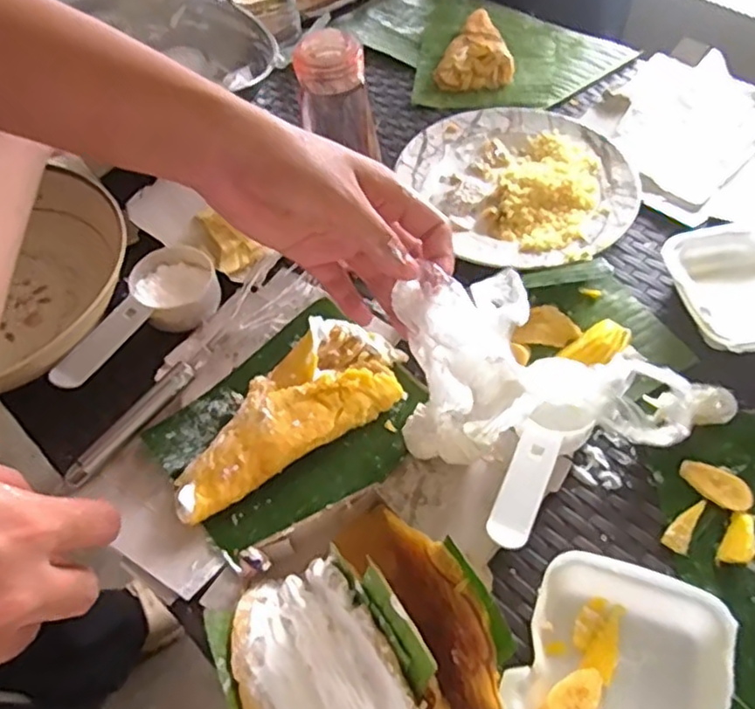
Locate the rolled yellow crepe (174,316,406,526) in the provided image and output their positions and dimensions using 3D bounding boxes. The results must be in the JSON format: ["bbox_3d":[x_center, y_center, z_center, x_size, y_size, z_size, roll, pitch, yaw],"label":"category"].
[{"bbox_3d":[-0.060,0.047,0.480,0.086,0.022,0.194,32,63,22],"label":"rolled yellow crepe"}]

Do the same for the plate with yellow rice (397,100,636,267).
[{"bbox_3d":[0.140,-0.168,0.624,0.194,0.023,0.222,-22,58,-11],"label":"plate with yellow rice"}]

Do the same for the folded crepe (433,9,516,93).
[{"bbox_3d":[0.107,-0.368,0.770,0.085,0.024,0.152,-4,56,0],"label":"folded crepe"}]

